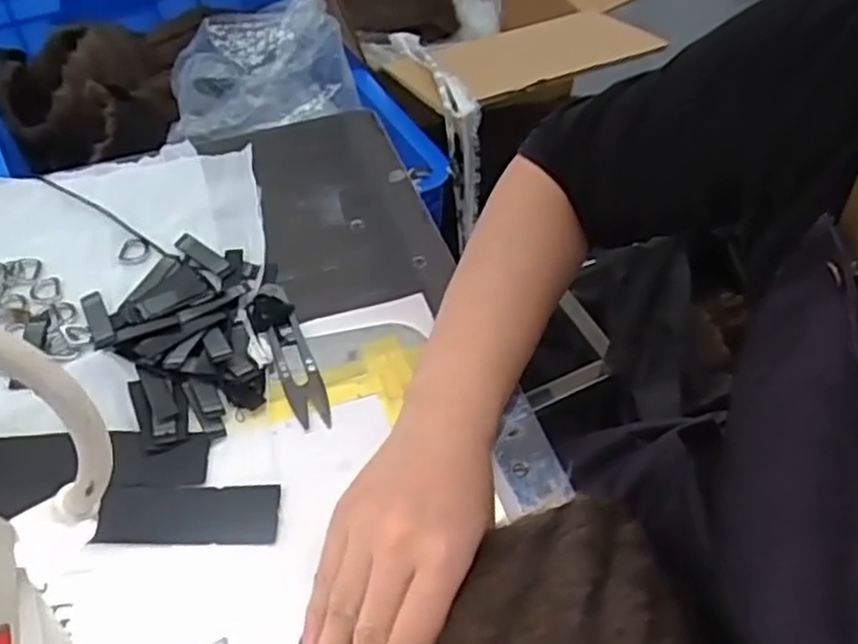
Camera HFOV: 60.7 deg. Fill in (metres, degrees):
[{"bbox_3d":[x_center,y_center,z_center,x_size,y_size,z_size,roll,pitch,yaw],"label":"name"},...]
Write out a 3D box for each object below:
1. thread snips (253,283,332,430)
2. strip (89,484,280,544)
[{"bbox_3d":[-0.083,0.018,0.434,0.024,0.014,0.097,-18,56,-15],"label":"thread snips"},{"bbox_3d":[-0.123,0.098,0.376,0.087,0.011,0.029,-1,53,-3],"label":"strip"}]

